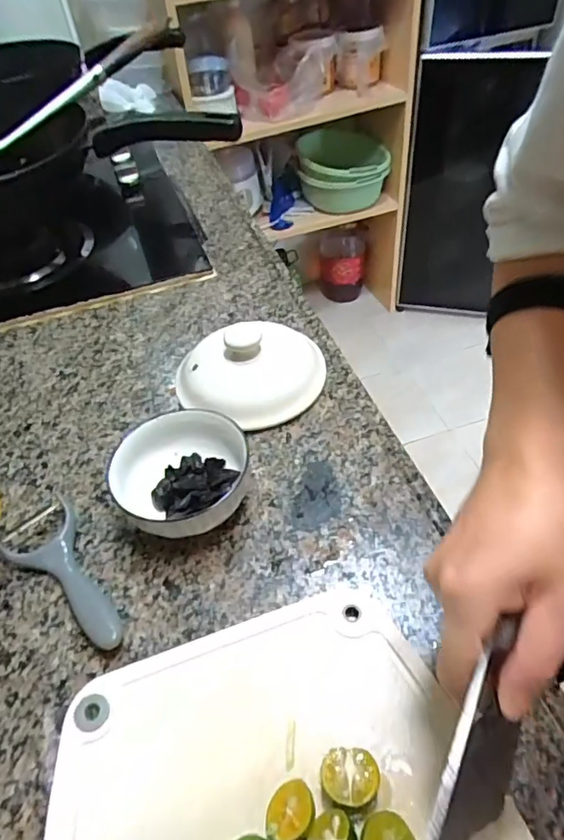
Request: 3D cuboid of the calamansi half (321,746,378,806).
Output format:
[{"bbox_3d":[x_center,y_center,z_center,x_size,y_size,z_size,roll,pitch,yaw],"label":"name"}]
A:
[{"bbox_3d":[0.039,0.203,0.299,0.031,0.023,0.026,-3,47,5],"label":"calamansi half"}]

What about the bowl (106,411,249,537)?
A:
[{"bbox_3d":[-0.082,0.044,0.443,0.101,0.063,0.093,-4,47,4],"label":"bowl"}]

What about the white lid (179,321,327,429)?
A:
[{"bbox_3d":[-0.029,-0.060,0.540,0.133,0.055,0.145,-4,47,4],"label":"white lid"}]

